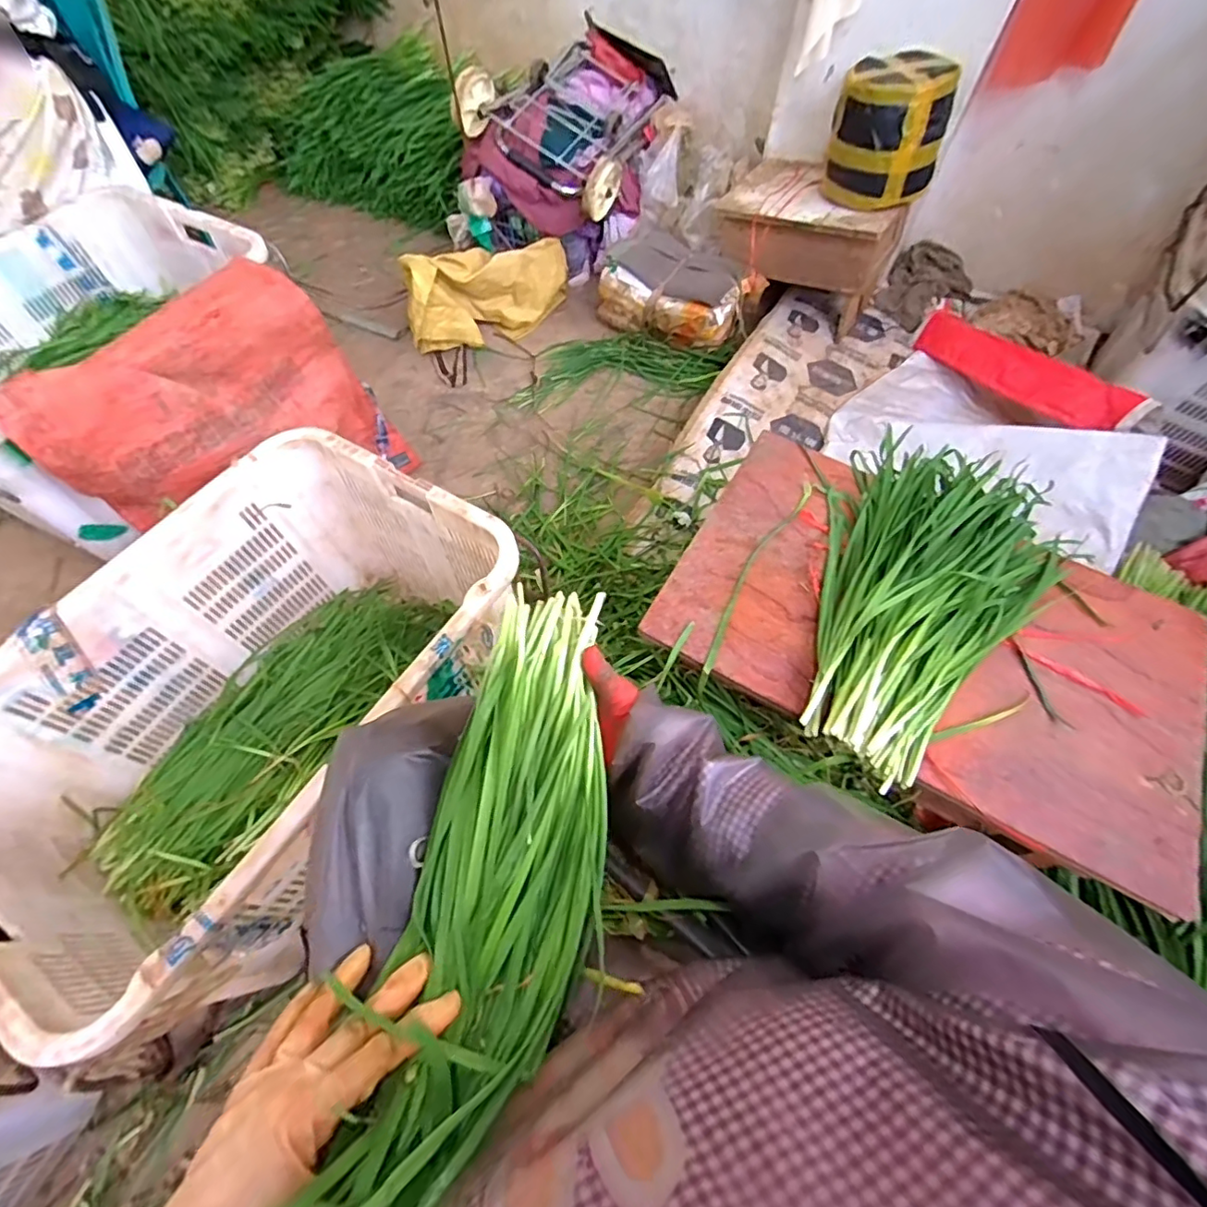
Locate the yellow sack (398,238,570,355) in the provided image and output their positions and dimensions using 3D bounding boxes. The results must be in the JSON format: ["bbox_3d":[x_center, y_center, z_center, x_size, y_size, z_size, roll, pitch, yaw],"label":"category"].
[{"bbox_3d":[-0.312,-0.857,1.520,0.490,0.206,0.189,-29,65,-16],"label":"yellow sack"}]

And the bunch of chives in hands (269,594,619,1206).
[{"bbox_3d":[-0.067,0.211,0.354,0.144,0.111,0.477,14,51,6],"label":"bunch of chives in hands"}]

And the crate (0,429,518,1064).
[{"bbox_3d":[-0.465,0.142,0.815,0.466,0.370,0.654,30,64,14],"label":"crate"}]

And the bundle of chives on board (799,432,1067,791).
[{"bbox_3d":[0.385,-0.036,0.696,0.276,0.082,0.522,36,66,17],"label":"bundle of chives on board"}]

